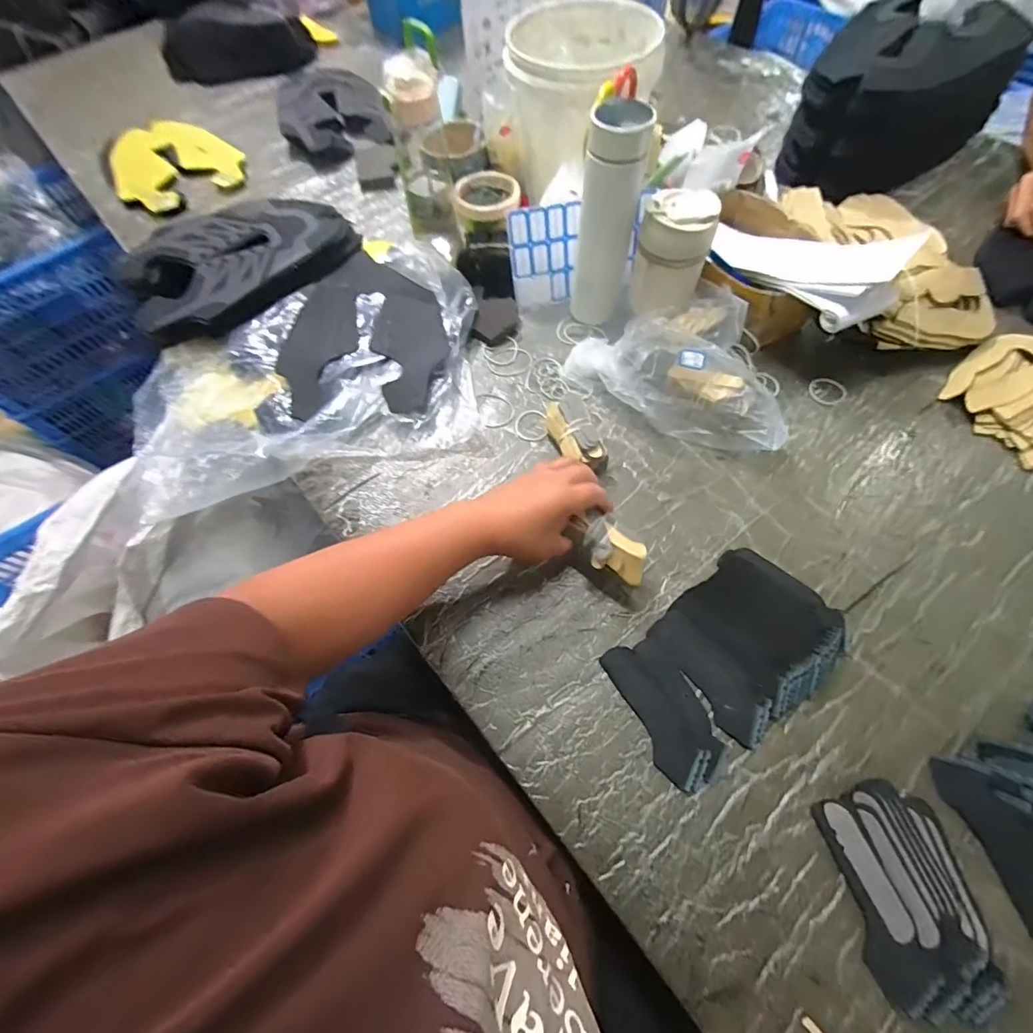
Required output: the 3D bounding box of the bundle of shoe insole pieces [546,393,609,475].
[{"bbox_3d":[0.070,-0.095,0.534,0.057,0.041,0.100,-17,64,-5],"label":"bundle of shoe insole pieces"}]

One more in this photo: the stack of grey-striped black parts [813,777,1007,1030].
[{"bbox_3d":[0.293,0.278,0.338,0.091,0.016,0.135,-7,64,-1],"label":"stack of grey-striped black parts"}]

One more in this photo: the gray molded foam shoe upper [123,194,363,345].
[{"bbox_3d":[-0.398,-0.370,0.657,0.230,0.038,0.306,41,72,20],"label":"gray molded foam shoe upper"}]

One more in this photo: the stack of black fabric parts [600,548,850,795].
[{"bbox_3d":[0.189,0.128,0.418,0.203,0.034,0.127,-35,67,-13],"label":"stack of black fabric parts"}]

